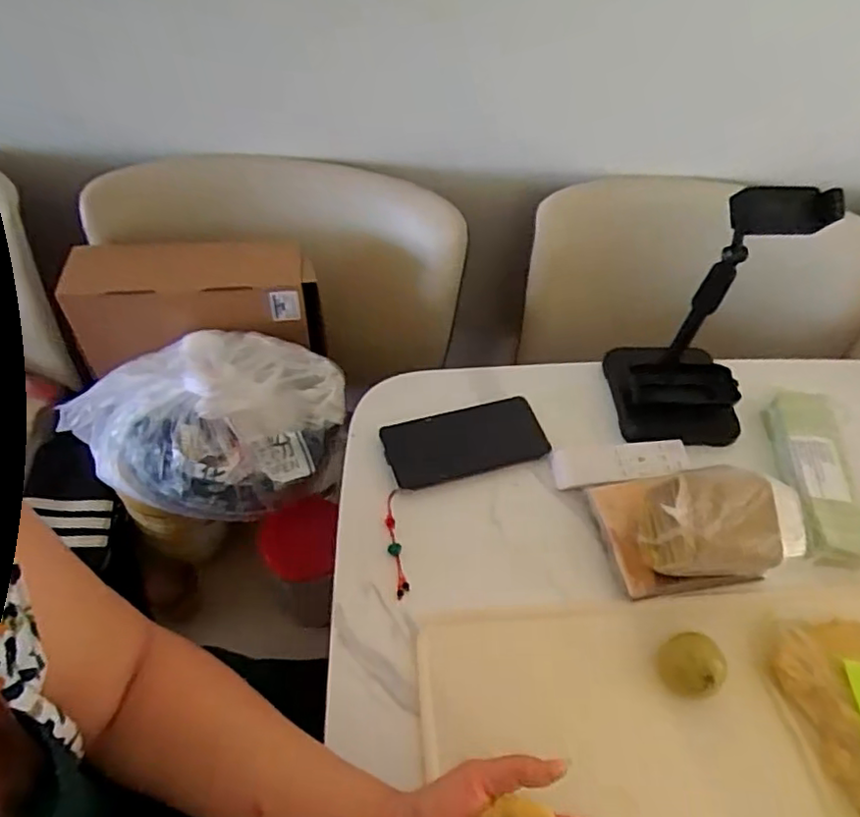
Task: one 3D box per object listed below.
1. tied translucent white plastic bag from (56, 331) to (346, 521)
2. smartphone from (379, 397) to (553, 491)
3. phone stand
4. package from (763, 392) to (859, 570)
[{"bbox_3d":[-0.233,0.001,0.636,0.271,0.176,0.163,-1,55,-5],"label":"tied translucent white plastic bag"},{"bbox_3d":[0.035,0.035,0.620,0.159,0.015,0.073,-13,57,-13],"label":"smartphone"},{"bbox_3d":[0.263,-0.083,0.576,0.123,0.247,0.120,-4,55,-7],"label":"phone stand"},{"bbox_3d":[0.377,0.063,0.606,0.058,0.041,0.178,7,55,0],"label":"package"}]

